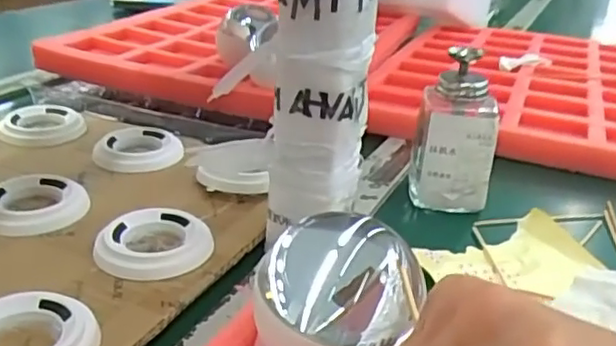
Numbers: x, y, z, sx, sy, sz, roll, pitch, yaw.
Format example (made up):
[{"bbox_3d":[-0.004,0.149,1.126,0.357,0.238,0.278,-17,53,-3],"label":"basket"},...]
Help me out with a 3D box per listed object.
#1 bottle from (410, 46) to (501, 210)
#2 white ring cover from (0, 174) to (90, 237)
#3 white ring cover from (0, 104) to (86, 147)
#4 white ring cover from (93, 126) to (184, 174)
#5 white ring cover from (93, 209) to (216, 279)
[{"bbox_3d":[0.113,-0.030,0.489,0.060,0.117,0.044,8,25,9],"label":"bottle"},{"bbox_3d":[-0.188,0.022,0.438,0.068,0.014,0.064,-3,25,-15],"label":"white ring cover"},{"bbox_3d":[-0.237,-0.042,0.568,0.070,0.017,0.065,-7,26,-22],"label":"white ring cover"},{"bbox_3d":[-0.141,-0.019,0.531,0.070,0.018,0.062,-2,25,-14],"label":"white ring cover"},{"bbox_3d":[-0.097,0.044,0.401,0.070,0.015,0.061,-5,26,-18],"label":"white ring cover"}]

